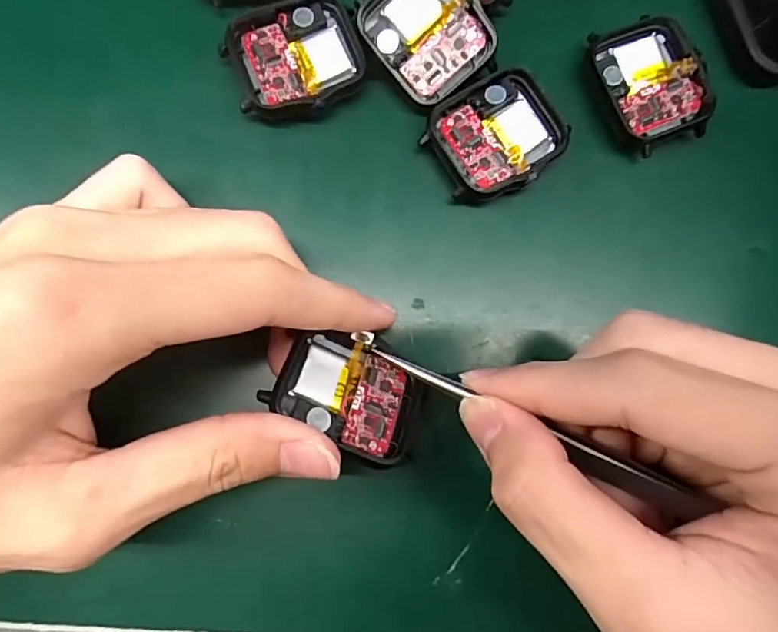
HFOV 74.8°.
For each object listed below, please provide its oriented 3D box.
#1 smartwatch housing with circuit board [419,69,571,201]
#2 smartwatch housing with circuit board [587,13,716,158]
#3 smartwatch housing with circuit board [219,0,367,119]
[{"bbox_3d":[0.038,-0.063,0.180,0.043,0.010,0.039,-30,84,-7],"label":"smartwatch housing with circuit board"},{"bbox_3d":[0.096,-0.085,0.188,0.035,0.013,0.046,-25,84,-6],"label":"smartwatch housing with circuit board"},{"bbox_3d":[-0.032,-0.090,0.180,0.045,0.010,0.040,-21,83,-6],"label":"smartwatch housing with circuit board"}]

